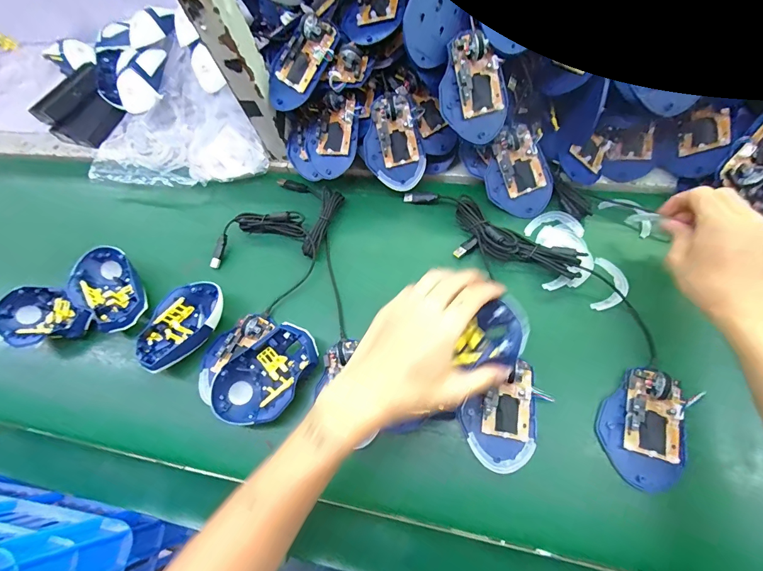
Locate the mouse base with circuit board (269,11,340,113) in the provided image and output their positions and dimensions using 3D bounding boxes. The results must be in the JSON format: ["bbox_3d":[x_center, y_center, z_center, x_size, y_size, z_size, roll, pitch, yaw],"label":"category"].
[{"bbox_3d":[-0.099,-0.258,0.431,0.063,0.019,0.107,38,110,10],"label":"mouse base with circuit board"}]

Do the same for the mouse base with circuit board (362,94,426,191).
[{"bbox_3d":[0.013,-0.177,0.467,0.071,0.110,0.019,-16,20,10],"label":"mouse base with circuit board"}]

